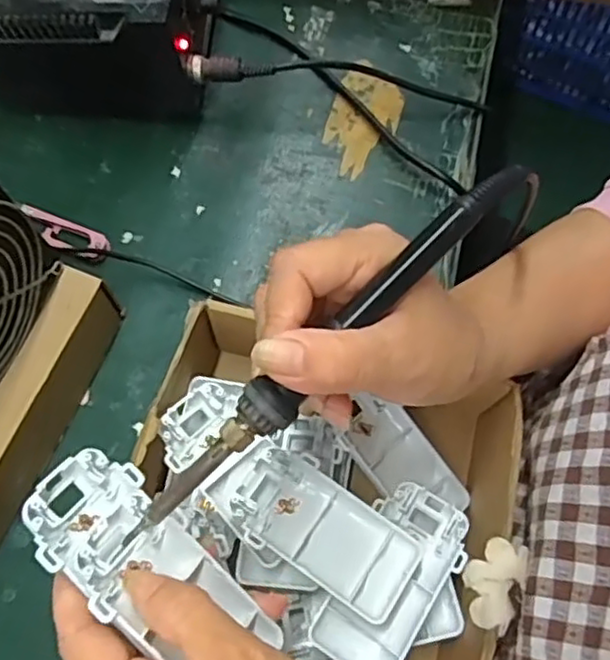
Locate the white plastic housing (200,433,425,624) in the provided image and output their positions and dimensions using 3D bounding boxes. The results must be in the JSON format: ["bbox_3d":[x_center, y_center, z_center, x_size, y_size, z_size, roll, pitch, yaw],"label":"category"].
[{"bbox_3d":[0.004,0.096,0.339,0.107,0.018,0.048,30,70,9],"label":"white plastic housing"}]

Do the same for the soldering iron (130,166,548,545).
[{"bbox_3d":[0.013,0.008,0.260,0.205,0.016,0.024,-43,75,-1],"label":"soldering iron"}]

